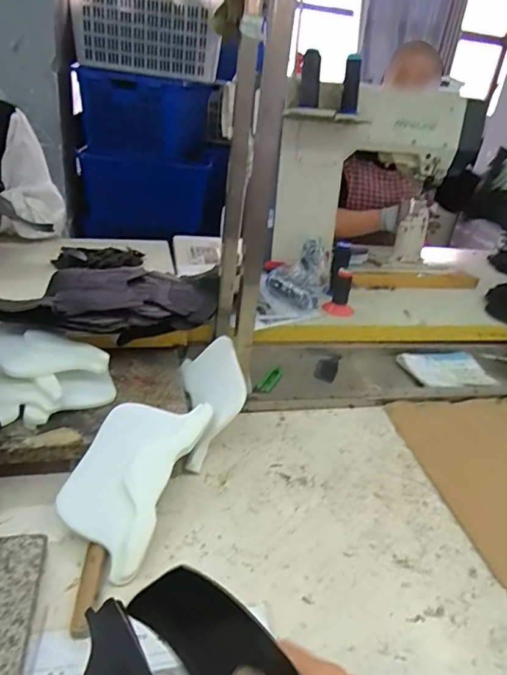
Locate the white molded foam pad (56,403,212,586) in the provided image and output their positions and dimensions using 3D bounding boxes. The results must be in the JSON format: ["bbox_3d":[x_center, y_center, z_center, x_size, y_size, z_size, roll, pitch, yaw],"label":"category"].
[{"bbox_3d":[-0.151,0.161,0.582,0.122,0.024,0.215,19,57,8],"label":"white molded foam pad"}]

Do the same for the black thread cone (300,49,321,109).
[{"bbox_3d":[0.118,-0.531,0.984,0.044,0.099,0.042,7,29,0],"label":"black thread cone"}]

